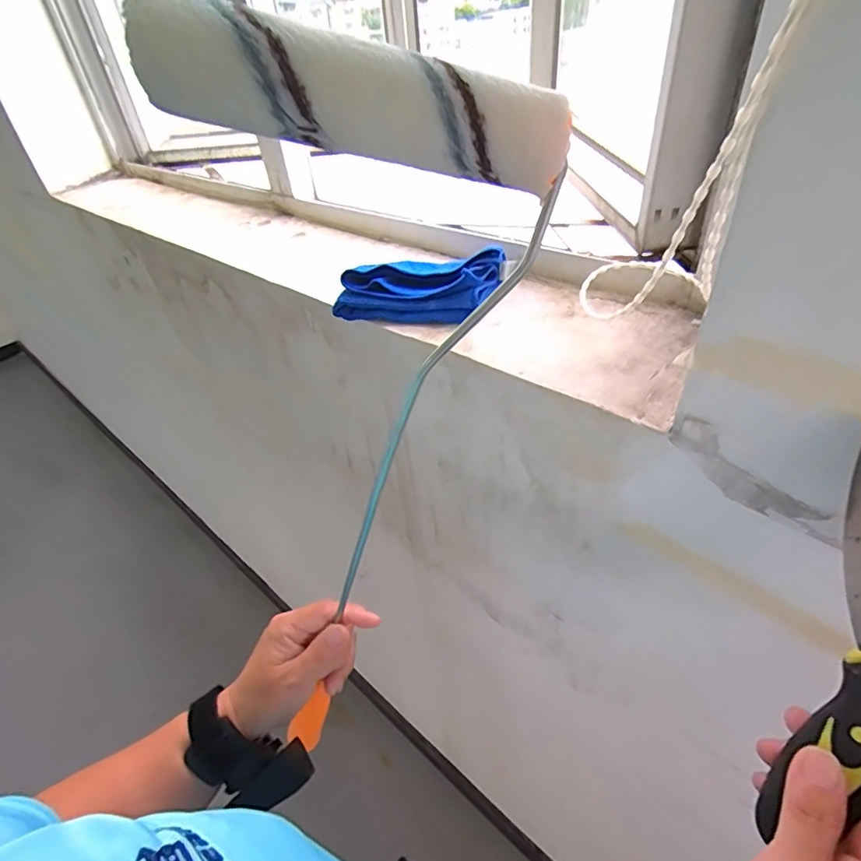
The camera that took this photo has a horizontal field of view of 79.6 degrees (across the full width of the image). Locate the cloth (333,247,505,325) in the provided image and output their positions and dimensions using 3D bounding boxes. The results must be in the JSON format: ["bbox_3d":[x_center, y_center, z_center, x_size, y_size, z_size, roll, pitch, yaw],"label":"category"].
[{"bbox_3d":[-0.012,-0.131,0.462,0.137,0.040,0.083,10,44,19],"label":"cloth"}]

